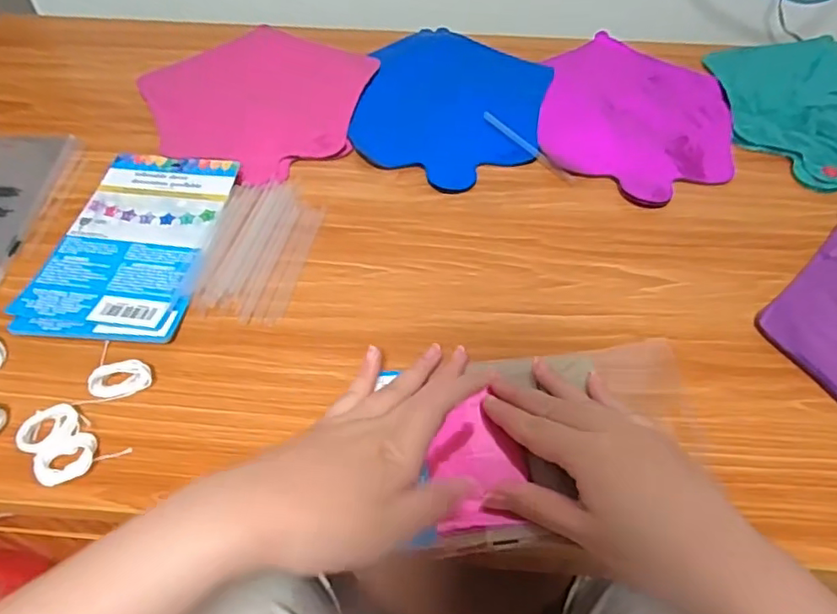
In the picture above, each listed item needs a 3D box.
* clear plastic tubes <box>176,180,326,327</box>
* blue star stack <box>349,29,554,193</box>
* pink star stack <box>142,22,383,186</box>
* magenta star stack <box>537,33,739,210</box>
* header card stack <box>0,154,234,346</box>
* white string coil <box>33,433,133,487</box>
[{"bbox_3d":[-0.125,-0.049,0.448,0.080,0.006,0.135,9,53,7],"label":"clear plastic tubes"},{"bbox_3d":[0.033,-0.205,0.567,0.175,0.006,0.239,12,54,9],"label":"blue star stack"},{"bbox_3d":[-0.156,-0.211,0.568,0.221,0.006,0.217,24,57,17],"label":"pink star stack"},{"bbox_3d":[0.210,-0.192,0.560,0.174,0.007,0.251,7,53,6],"label":"magenta star stack"},{"bbox_3d":[-0.223,-0.055,0.452,0.122,0.008,0.191,3,53,3],"label":"header card stack"},{"bbox_3d":[-0.202,0.088,0.343,0.048,0.007,0.028,-27,58,-19],"label":"white string coil"}]

